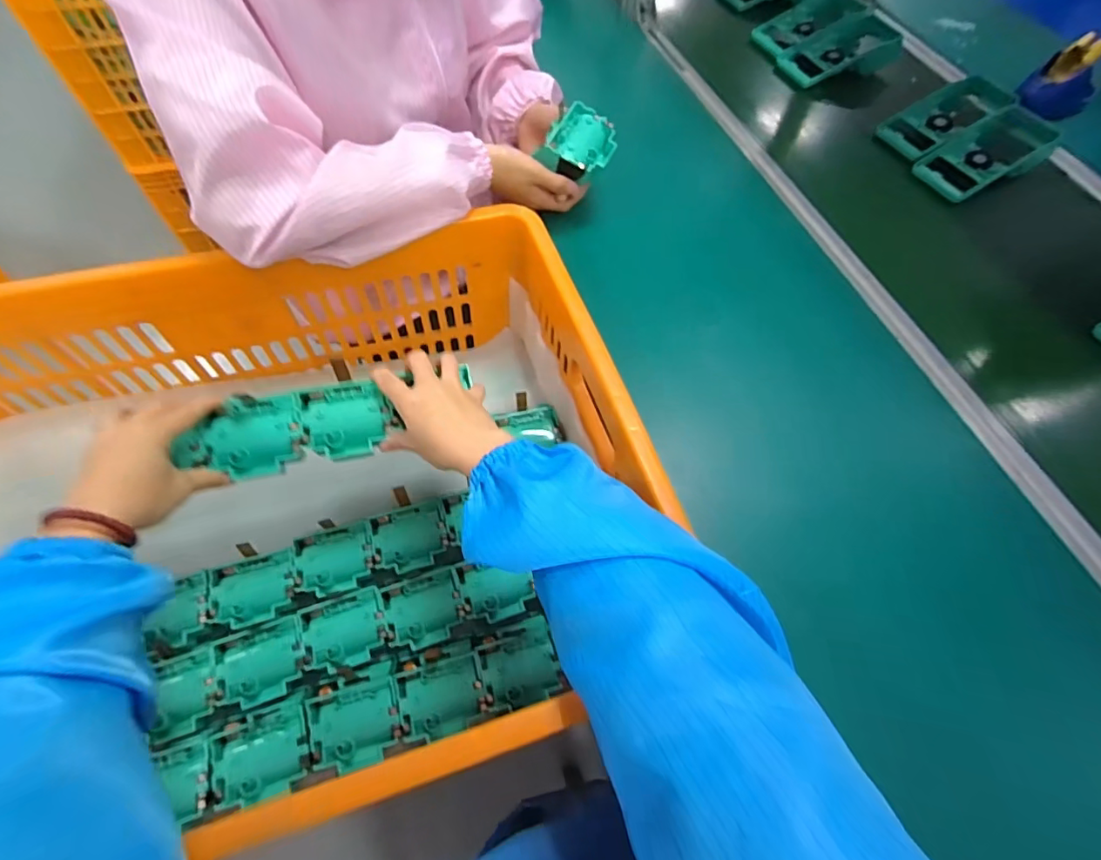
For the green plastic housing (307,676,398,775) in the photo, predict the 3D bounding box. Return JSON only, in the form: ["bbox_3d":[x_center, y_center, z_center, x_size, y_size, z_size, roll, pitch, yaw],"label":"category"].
[{"bbox_3d":[-0.170,0.259,0.455,0.069,0.025,0.062,-13,61,-11],"label":"green plastic housing"}]

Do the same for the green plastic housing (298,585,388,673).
[{"bbox_3d":[-0.193,0.192,0.491,0.073,0.022,0.061,-17,62,-13],"label":"green plastic housing"}]

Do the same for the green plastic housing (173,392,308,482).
[{"bbox_3d":[-0.251,0.005,0.429,0.089,0.032,0.061,-15,62,-12],"label":"green plastic housing"}]

